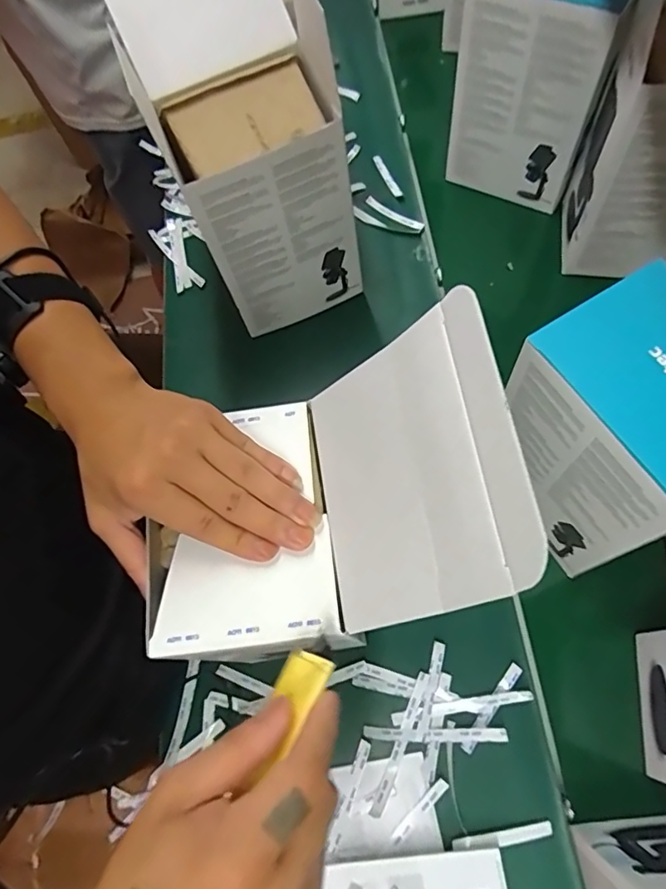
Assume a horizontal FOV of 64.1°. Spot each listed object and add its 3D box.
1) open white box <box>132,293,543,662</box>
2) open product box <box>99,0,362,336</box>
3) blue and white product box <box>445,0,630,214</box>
[{"bbox_3d":[-0.018,0.030,0.277,0.198,0.132,0.147,-14,76,-3],"label":"open white box"},{"bbox_3d":[-0.093,-0.308,0.545,0.148,0.295,0.269,-25,76,-5],"label":"open product box"},{"bbox_3d":[0.228,-0.418,0.616,0.167,0.255,0.131,26,77,7],"label":"blue and white product box"}]

